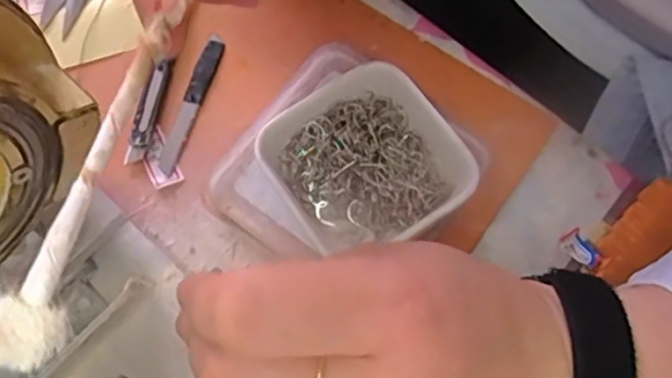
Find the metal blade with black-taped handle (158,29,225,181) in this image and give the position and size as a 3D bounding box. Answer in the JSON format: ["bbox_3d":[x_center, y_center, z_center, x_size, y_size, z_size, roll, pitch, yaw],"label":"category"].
[{"bbox_3d":[-0.075,-0.045,0.341,0.011,0.005,0.079,16,71,7],"label":"metal blade with black-taped handle"}]

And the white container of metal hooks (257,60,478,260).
[{"bbox_3d":[0.014,-0.010,0.310,0.078,0.034,0.080,-31,73,-9],"label":"white container of metal hooks"}]

